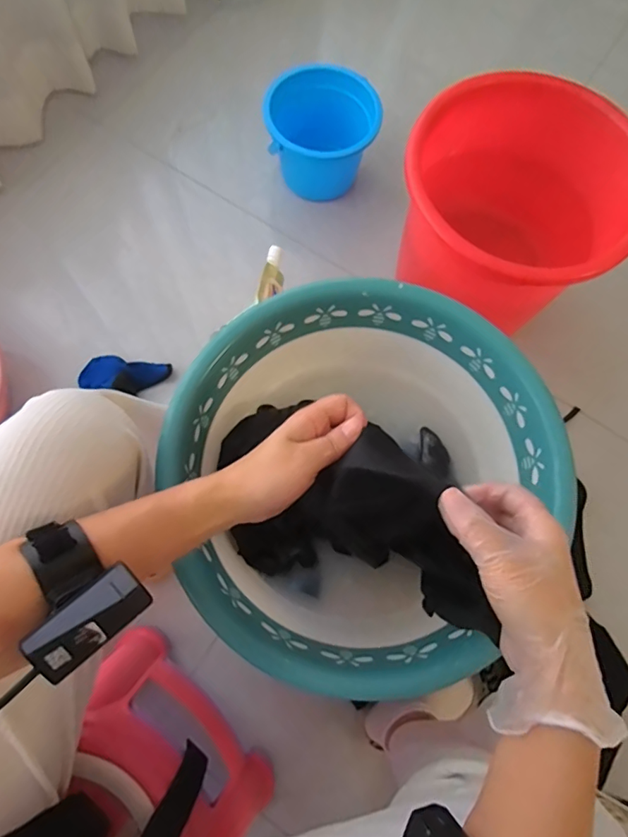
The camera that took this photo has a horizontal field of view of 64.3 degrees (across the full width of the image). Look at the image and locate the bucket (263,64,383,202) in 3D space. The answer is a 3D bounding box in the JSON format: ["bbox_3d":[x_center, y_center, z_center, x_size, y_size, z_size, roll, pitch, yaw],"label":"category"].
[{"bbox_3d":[0.014,-0.526,0.943,0.198,0.156,0.164,4,73,-1],"label":"bucket"}]

